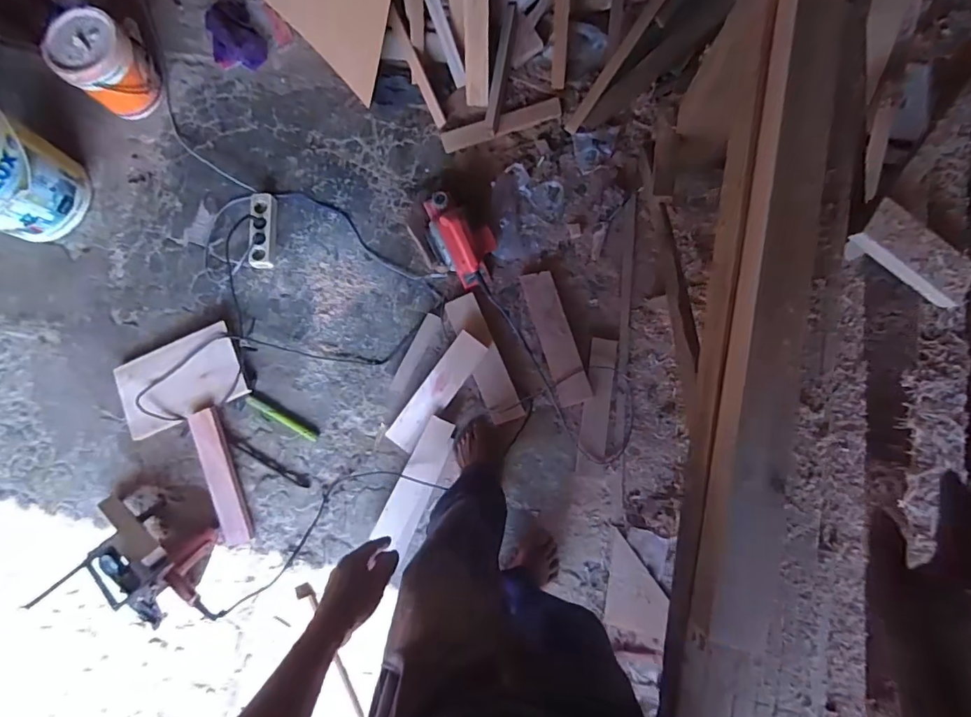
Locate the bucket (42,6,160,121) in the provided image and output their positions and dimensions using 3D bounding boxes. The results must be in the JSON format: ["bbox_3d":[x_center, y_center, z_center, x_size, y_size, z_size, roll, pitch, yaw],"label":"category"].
[{"bbox_3d":[-1.028,-0.795,1.342,0.191,0.195,0.198,0,83,2],"label":"bucket"}]

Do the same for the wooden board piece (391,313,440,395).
[{"bbox_3d":[-0.183,-0.013,1.293,0.041,0.021,0.222,27,85,5],"label":"wooden board piece"}]

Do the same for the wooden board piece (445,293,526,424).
[{"bbox_3d":[-0.003,0.003,1.276,0.083,0.019,0.340,-24,89,-4],"label":"wooden board piece"}]

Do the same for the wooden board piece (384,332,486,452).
[{"bbox_3d":[-0.126,0.087,1.263,0.082,0.031,0.335,37,90,0],"label":"wooden board piece"}]

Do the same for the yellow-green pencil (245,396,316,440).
[{"bbox_3d":[-0.539,0.161,1.294,0.211,0.013,0.020,31,85,5],"label":"yellow-green pencil"}]

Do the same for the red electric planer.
[{"bbox_3d":[-0.067,-0.325,1.275,0.149,0.147,0.264,-31,83,-2],"label":"red electric planer"}]

